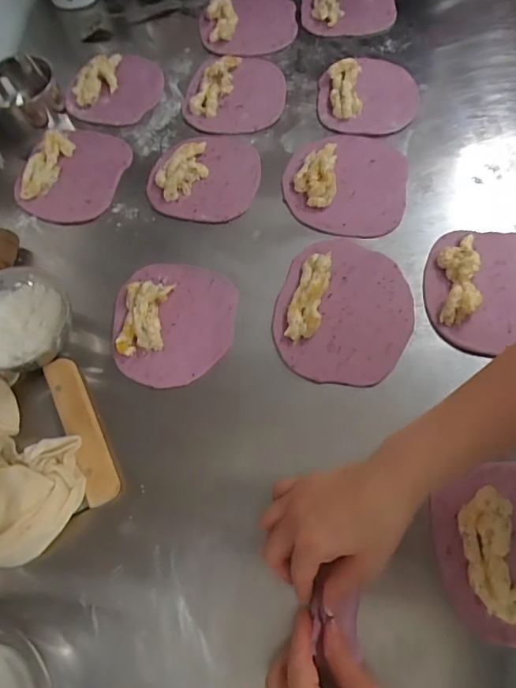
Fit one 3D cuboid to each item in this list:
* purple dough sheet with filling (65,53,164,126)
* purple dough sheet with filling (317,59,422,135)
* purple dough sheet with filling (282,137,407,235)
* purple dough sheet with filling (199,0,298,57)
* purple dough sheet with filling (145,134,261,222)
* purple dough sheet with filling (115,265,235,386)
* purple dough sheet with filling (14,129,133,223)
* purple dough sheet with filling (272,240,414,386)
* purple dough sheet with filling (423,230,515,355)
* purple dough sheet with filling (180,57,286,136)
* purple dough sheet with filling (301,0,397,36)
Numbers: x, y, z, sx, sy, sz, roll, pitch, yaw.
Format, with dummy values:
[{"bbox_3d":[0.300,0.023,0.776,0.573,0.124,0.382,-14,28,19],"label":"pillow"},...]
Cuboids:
[{"bbox_3d":[-0.194,-0.356,0.638,0.112,0.025,0.126,28,70,13],"label":"purple dough sheet with filling"},{"bbox_3d":[0.145,-0.329,0.604,0.126,0.027,0.125,10,67,6],"label":"purple dough sheet with filling"},{"bbox_3d":[0.103,-0.197,0.547,0.141,0.024,0.147,9,67,6],"label":"purple dough sheet with filling"},{"bbox_3d":[-0.015,-0.472,0.680,0.134,0.026,0.132,-20,67,-6],"label":"purple dough sheet with filling"},{"bbox_3d":[-0.065,-0.210,0.562,0.128,0.024,0.131,15,68,8],"label":"purple dough sheet with filling"},{"bbox_3d":[-0.089,-0.026,0.487,0.124,0.030,0.139,4,67,4],"label":"purple dough sheet with filling"},{"bbox_3d":[-0.226,-0.215,0.577,0.117,0.020,0.139,19,68,10],"label":"purple dough sheet with filling"},{"bbox_3d":[0.090,-0.041,0.479,0.134,0.020,0.159,12,67,7],"label":"purple dough sheet with filling"},{"bbox_3d":[0.245,-0.062,0.480,0.130,0.021,0.140,5,67,4],"label":"purple dough sheet with filling"},{"bbox_3d":[-0.031,-0.340,0.621,0.132,0.024,0.133,-2,66,1],"label":"purple dough sheet with filling"},{"bbox_3d":[0.135,-0.511,0.687,0.137,0.027,0.133,0,66,2],"label":"purple dough sheet with filling"}]

